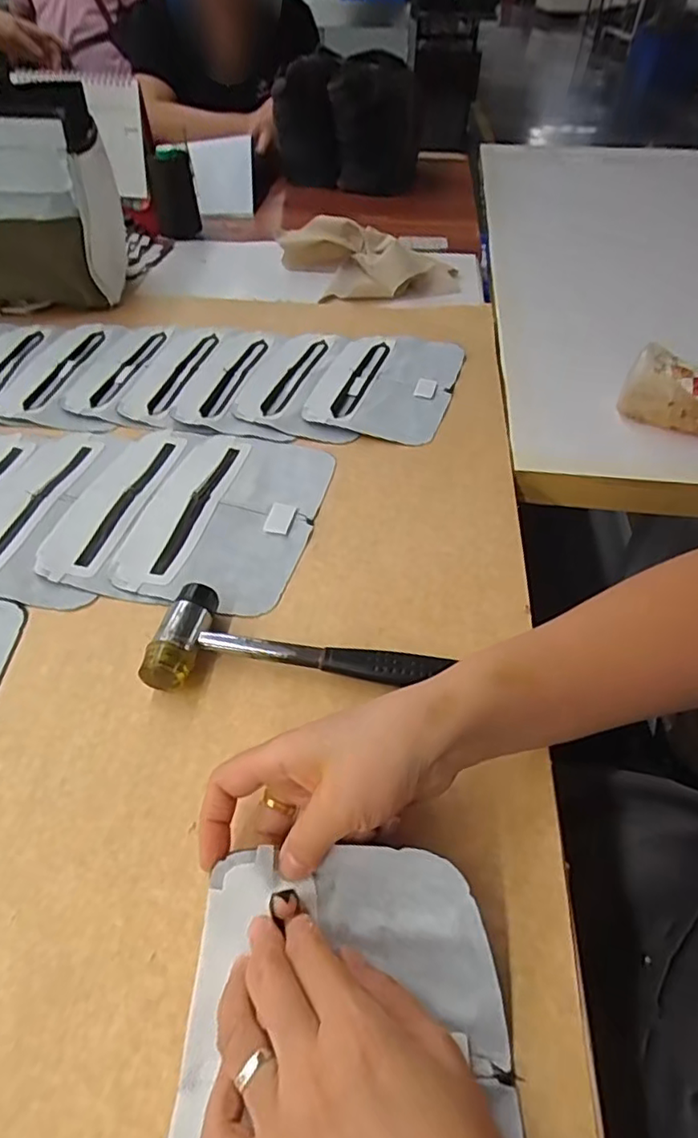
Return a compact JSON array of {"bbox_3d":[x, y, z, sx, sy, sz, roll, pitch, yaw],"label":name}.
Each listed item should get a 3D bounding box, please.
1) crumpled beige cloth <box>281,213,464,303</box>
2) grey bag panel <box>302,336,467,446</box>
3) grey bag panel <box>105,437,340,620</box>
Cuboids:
[{"bbox_3d":[0.030,-0.418,0.791,0.217,0.050,0.155,-11,48,-12],"label":"crumpled beige cloth"},{"bbox_3d":[0.041,-0.194,0.614,0.131,0.010,0.189,14,48,11],"label":"grey bag panel"},{"bbox_3d":[-0.095,-0.046,0.476,0.132,0.007,0.188,12,48,9],"label":"grey bag panel"}]

